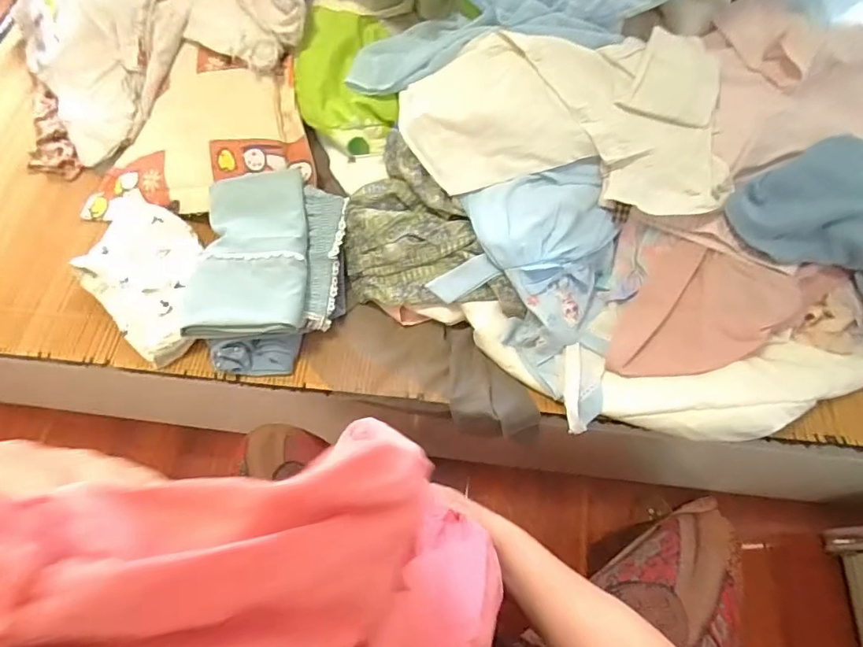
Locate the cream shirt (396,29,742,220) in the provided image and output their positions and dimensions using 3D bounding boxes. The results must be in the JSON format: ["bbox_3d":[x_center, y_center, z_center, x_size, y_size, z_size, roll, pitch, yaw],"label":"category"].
[{"bbox_3d":[0.173,-0.267,0.671,0.426,0.049,0.223,2,101,3],"label":"cream shirt"}]

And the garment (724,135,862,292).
[{"bbox_3d":[0.543,-0.102,0.654,0.185,0.130,0.276,-33,68,-13],"label":"garment"}]

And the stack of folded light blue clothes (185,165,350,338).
[{"bbox_3d":[-0.235,-0.100,0.722,0.210,0.044,0.250,3,65,3],"label":"stack of folded light blue clothes"}]

